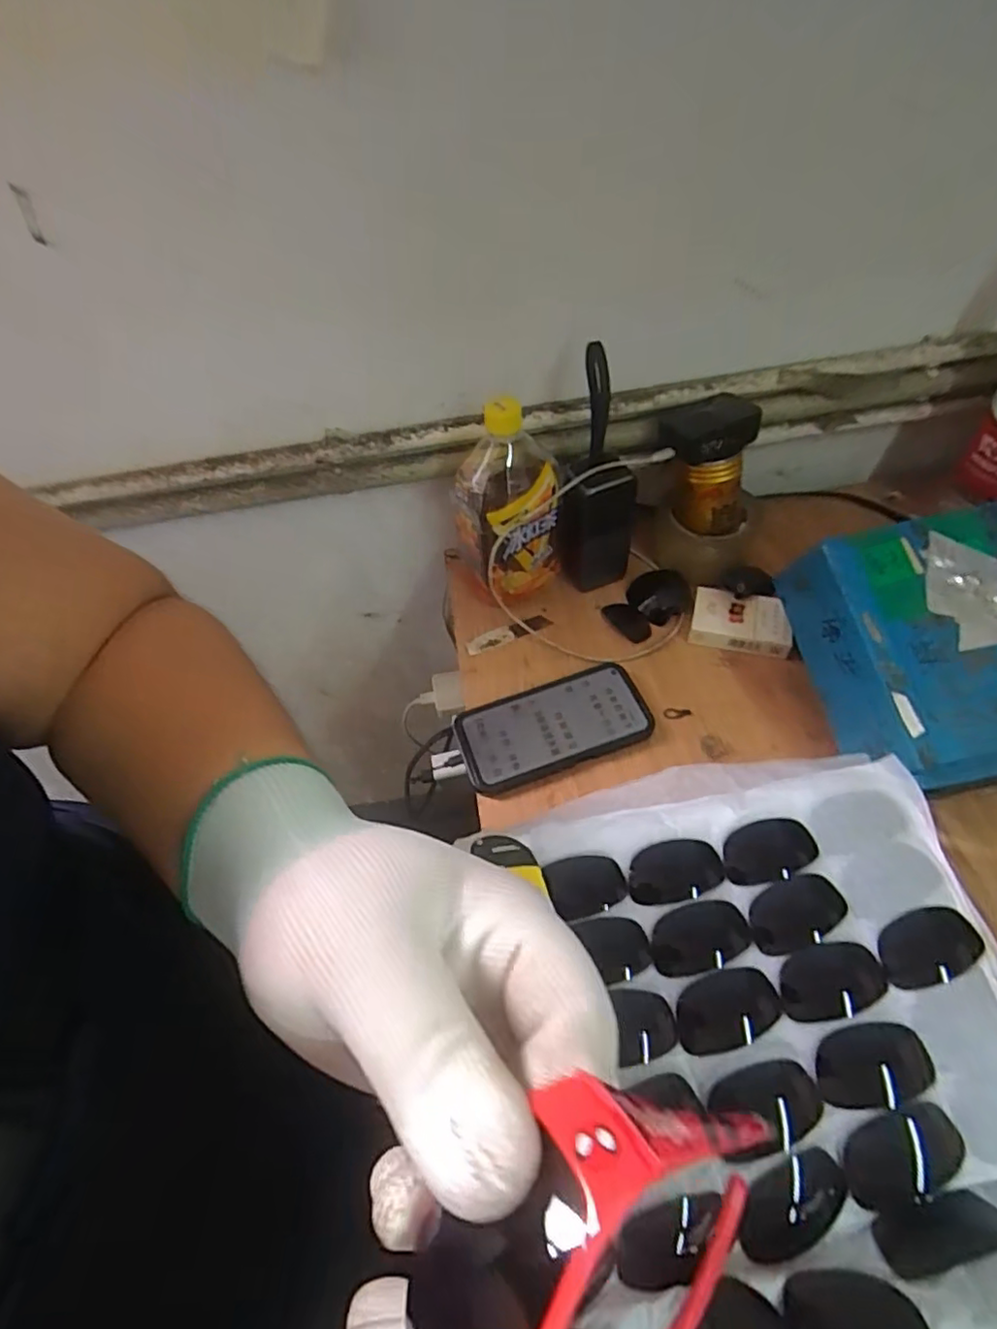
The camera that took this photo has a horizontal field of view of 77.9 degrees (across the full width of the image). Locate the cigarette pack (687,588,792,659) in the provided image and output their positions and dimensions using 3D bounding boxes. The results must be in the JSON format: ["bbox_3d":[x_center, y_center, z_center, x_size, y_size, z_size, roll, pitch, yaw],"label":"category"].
[{"bbox_3d":[0.229,-0.042,0.584,0.087,0.022,0.058,11,55,14],"label":"cigarette pack"}]

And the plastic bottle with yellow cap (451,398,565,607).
[{"bbox_3d":[0.010,-0.149,0.579,0.099,0.199,0.099,-15,54,-4],"label":"plastic bottle with yellow cap"}]

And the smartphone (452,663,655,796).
[{"bbox_3d":[0.048,0.052,0.537,0.164,0.011,0.081,-18,53,-7],"label":"smartphone"}]

